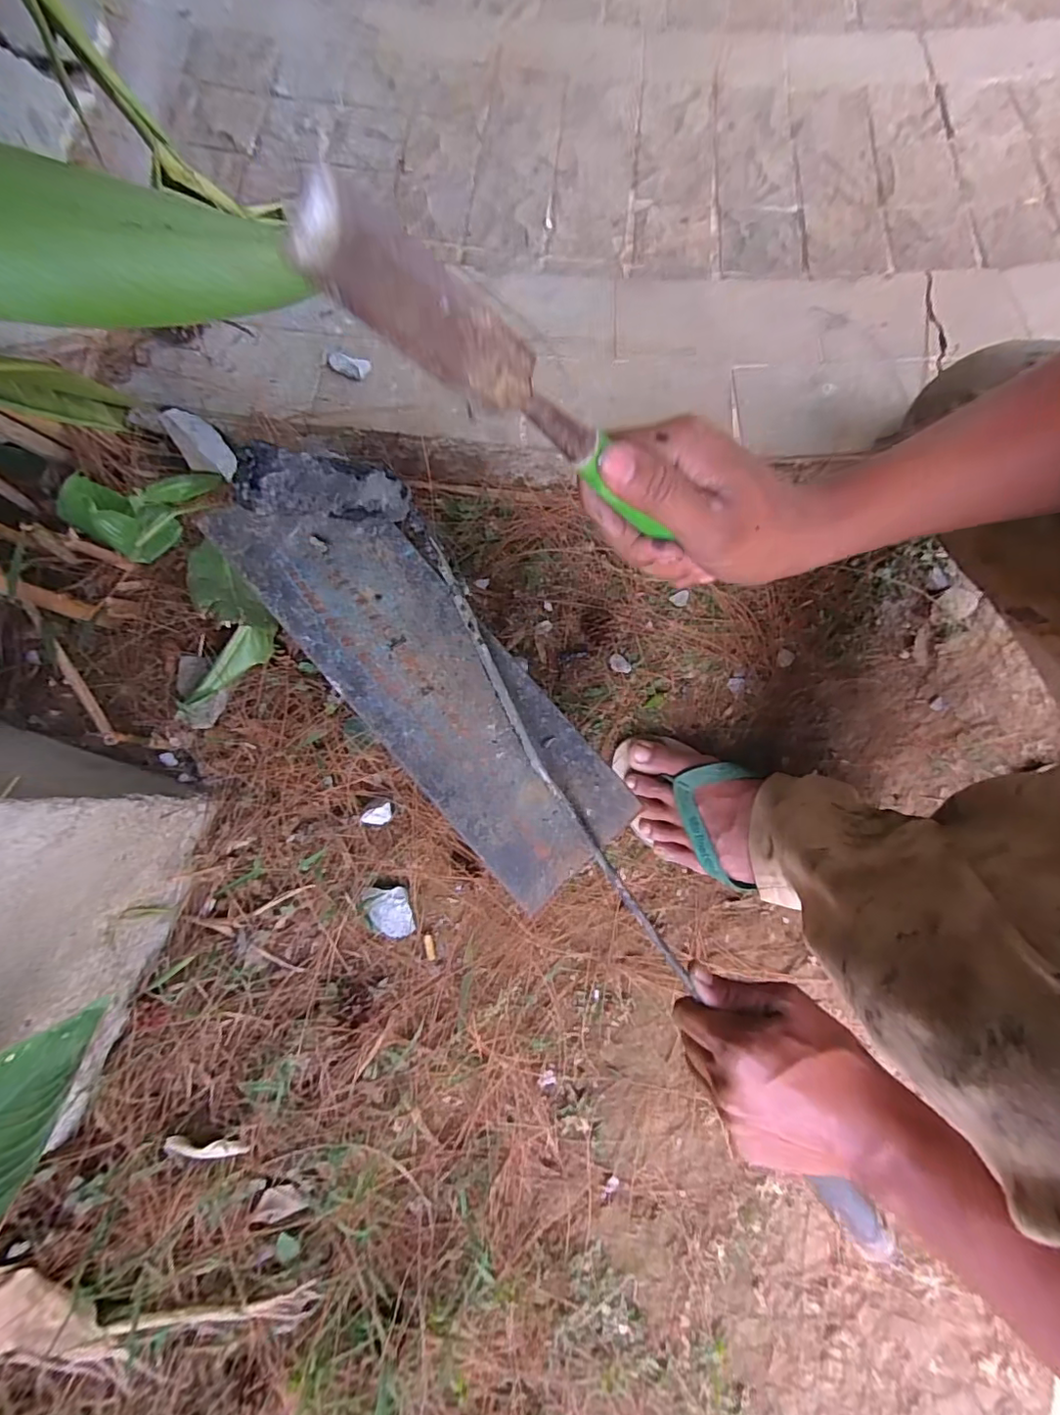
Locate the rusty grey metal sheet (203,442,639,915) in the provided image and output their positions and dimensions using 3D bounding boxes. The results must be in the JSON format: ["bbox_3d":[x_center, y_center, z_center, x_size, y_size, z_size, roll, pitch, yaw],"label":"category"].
[{"bbox_3d":[-0.060,-0.025,0.324,0.102,0.117,0.305,-40,94,-10],"label":"rusty grey metal sheet"}]

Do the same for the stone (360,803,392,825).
[{"bbox_3d":[-0.143,0.102,0.523,0.028,0.011,0.016,-26,80,-5],"label":"stone"}]

